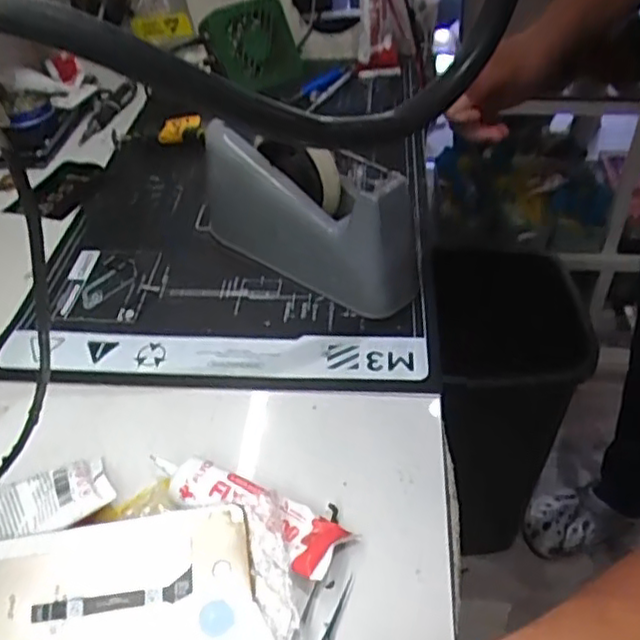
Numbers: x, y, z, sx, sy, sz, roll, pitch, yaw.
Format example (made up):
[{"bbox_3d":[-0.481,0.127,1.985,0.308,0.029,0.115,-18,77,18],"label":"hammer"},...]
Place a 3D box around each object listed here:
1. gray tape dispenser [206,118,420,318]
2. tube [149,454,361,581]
[{"bbox_3d":[-0.017,-0.090,0.559,0.212,0.099,0.053,25,48,28],"label":"gray tape dispenser"},{"bbox_3d":[-0.043,0.111,0.398,0.123,0.030,0.039,21,47,25],"label":"tube"}]

